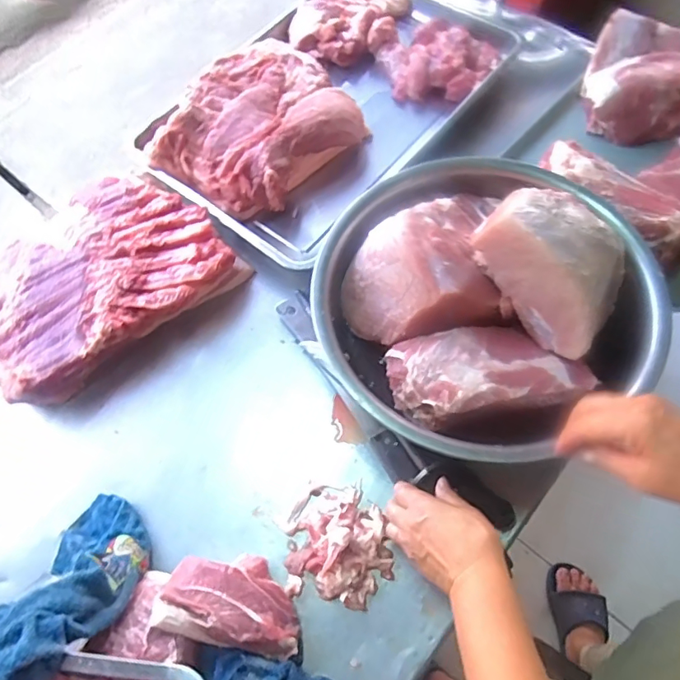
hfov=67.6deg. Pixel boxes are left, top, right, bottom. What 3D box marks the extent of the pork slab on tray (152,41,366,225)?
[{"bbox_3d":[-0.124,-0.339,0.787,0.250,0.071,0.321,40,71,18],"label":"pork slab on tray"}]

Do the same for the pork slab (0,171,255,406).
[{"bbox_3d":[-0.330,-0.078,0.695,0.327,0.066,0.241,-42,70,-17],"label":"pork slab"}]

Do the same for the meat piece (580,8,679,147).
[{"bbox_3d":[0.464,-0.385,0.766,0.179,0.093,0.152,20,66,11],"label":"meat piece"}]

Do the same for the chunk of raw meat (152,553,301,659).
[{"bbox_3d":[-0.108,0.268,0.525,0.145,0.064,0.083,12,65,7],"label":"chunk of raw meat"}]

